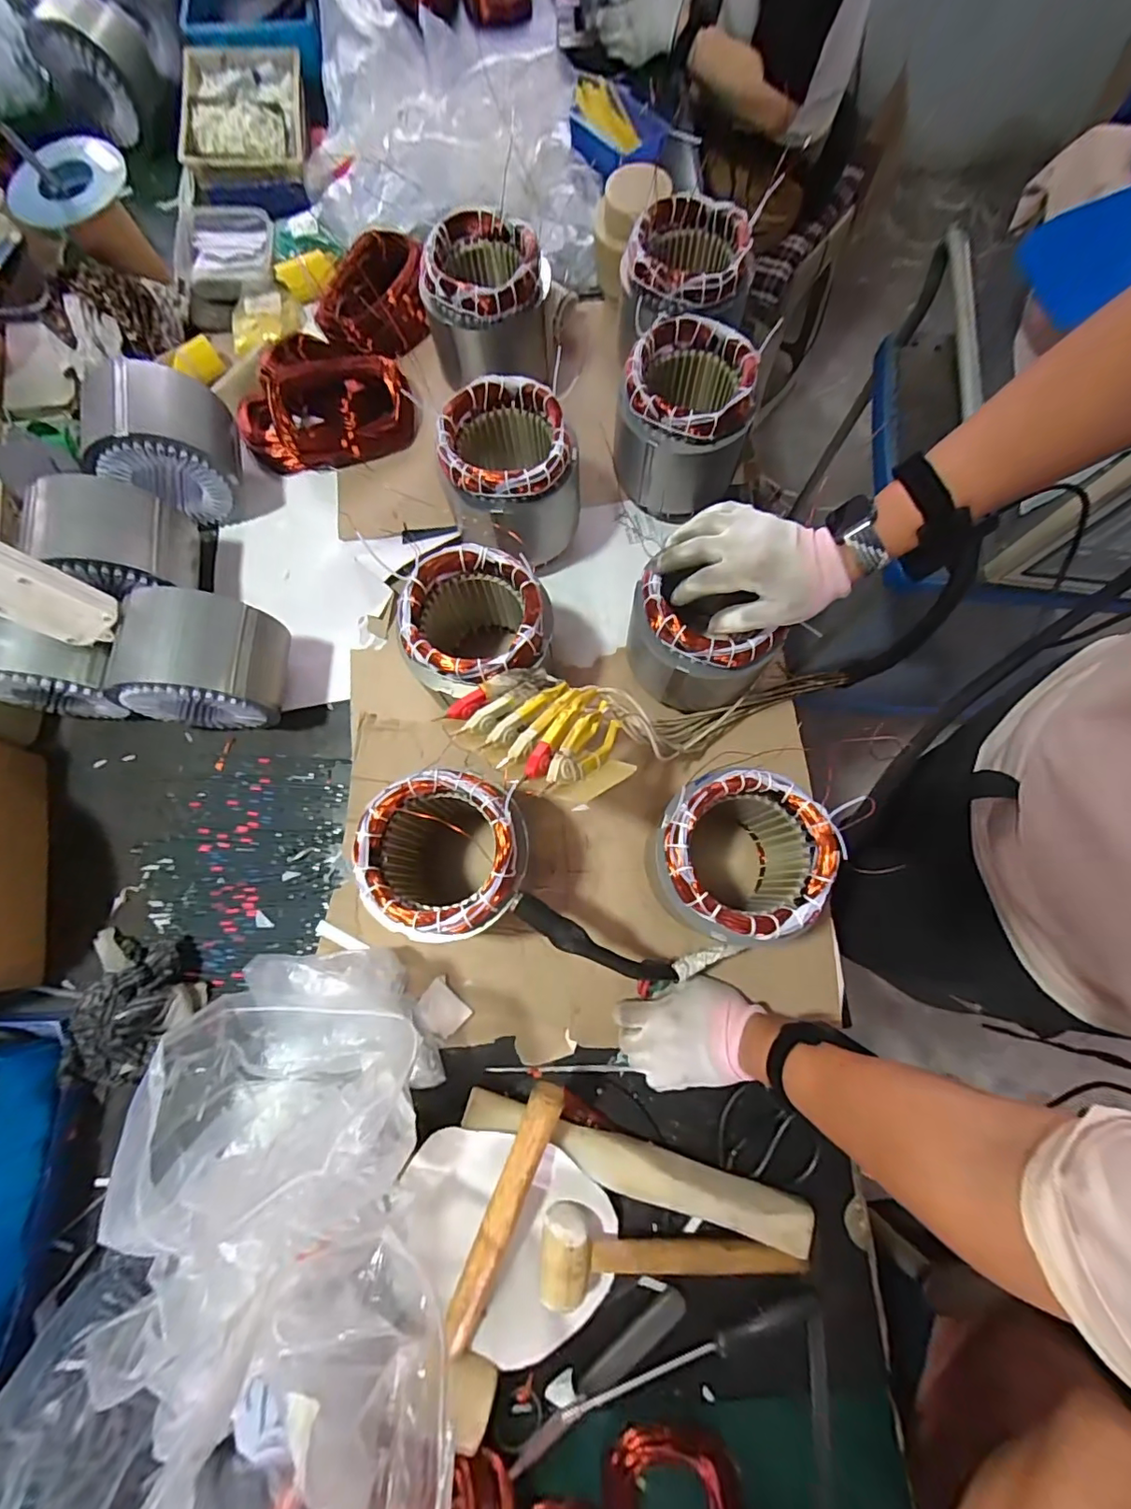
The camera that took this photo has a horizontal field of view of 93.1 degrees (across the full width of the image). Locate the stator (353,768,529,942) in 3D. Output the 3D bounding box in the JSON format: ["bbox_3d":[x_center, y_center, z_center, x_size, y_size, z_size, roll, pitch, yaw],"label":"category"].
[{"bbox_3d":[-0.107,0.099,0.530,0.142,0.156,0.140,0,76,0],"label":"stator"}]

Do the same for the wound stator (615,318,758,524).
[{"bbox_3d":[0.139,-0.389,0.645,0.151,0.163,0.146,14,77,3],"label":"wound stator"}]

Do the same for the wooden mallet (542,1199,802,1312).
[{"bbox_3d":[0.098,0.468,0.487,0.244,0.058,0.057,9,77,2],"label":"wooden mallet"}]

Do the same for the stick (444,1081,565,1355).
[{"bbox_3d":[-0.056,0.408,0.473,0.028,0.017,0.246,21,92,4],"label":"stick"}]

